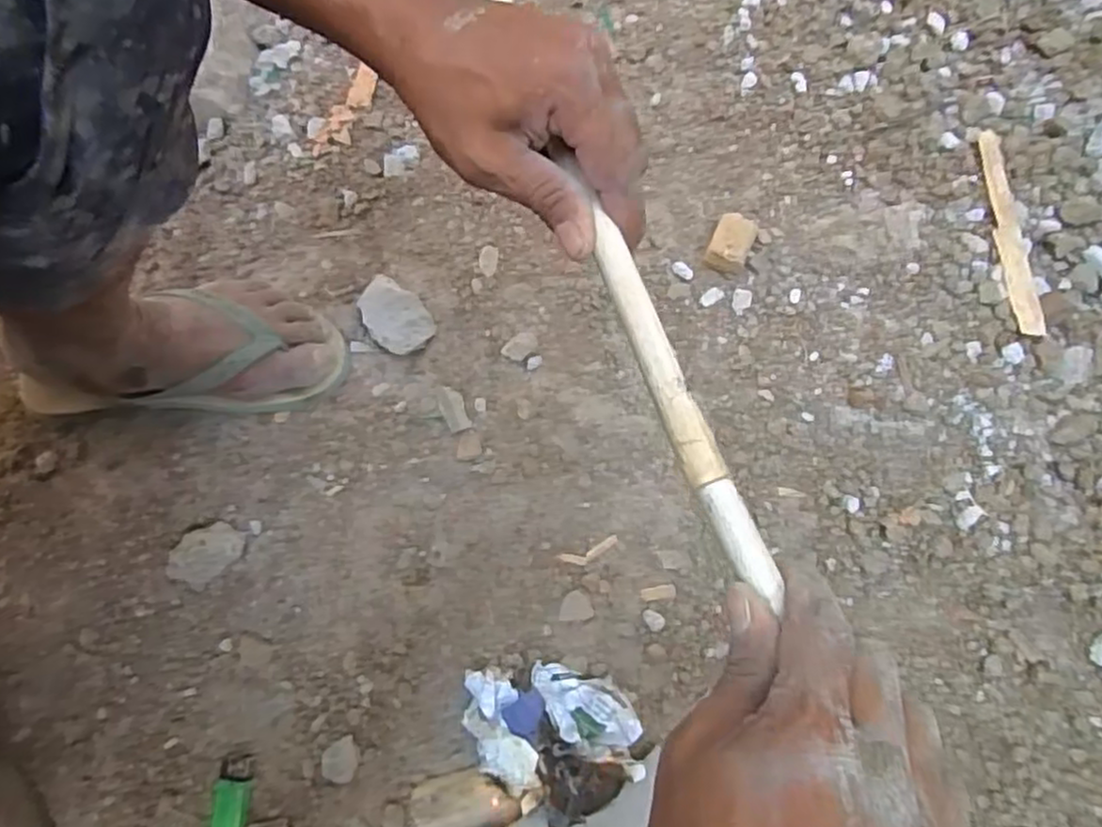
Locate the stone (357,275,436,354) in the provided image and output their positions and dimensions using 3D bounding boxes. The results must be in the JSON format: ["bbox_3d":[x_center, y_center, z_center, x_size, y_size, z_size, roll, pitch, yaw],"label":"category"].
[{"bbox_3d":[-0.143,-0.089,0.634,0.051,0.020,0.073,-38,77,-9],"label":"stone"}]

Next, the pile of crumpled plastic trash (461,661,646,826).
[{"bbox_3d":[0.000,0.233,0.519,0.132,0.054,0.099,38,78,10],"label":"pile of crumpled plastic trash"}]

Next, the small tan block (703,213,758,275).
[{"bbox_3d":[0.165,-0.155,0.640,0.036,0.029,0.045,23,76,7],"label":"small tan block"}]

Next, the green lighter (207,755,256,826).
[{"bbox_3d":[-0.243,0.299,0.521,0.029,0.014,0.083,7,74,3],"label":"green lighter"}]

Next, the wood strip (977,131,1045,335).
[{"bbox_3d":[0.415,-0.166,0.636,0.024,0.008,0.199,-3,74,0],"label":"wood strip"}]

